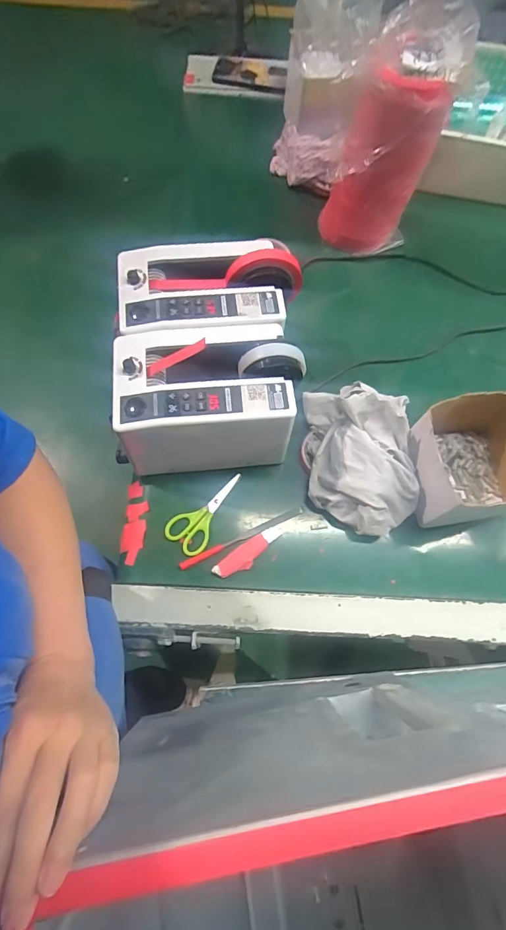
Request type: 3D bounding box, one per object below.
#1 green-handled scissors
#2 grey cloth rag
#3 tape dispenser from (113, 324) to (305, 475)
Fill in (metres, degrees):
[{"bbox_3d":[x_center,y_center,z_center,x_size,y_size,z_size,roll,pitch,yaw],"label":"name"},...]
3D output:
[{"bbox_3d":[-0.065,0.057,0.575,0.058,0.005,0.126,31,71,9],"label":"green-handled scissors"},{"bbox_3d":[0.145,-0.016,0.565,0.134,0.092,0.209,2,70,-2],"label":"grey cloth rag"},{"bbox_3d":[-0.058,-0.083,0.551,0.223,0.152,0.137,-6,70,-5],"label":"tape dispenser"}]

